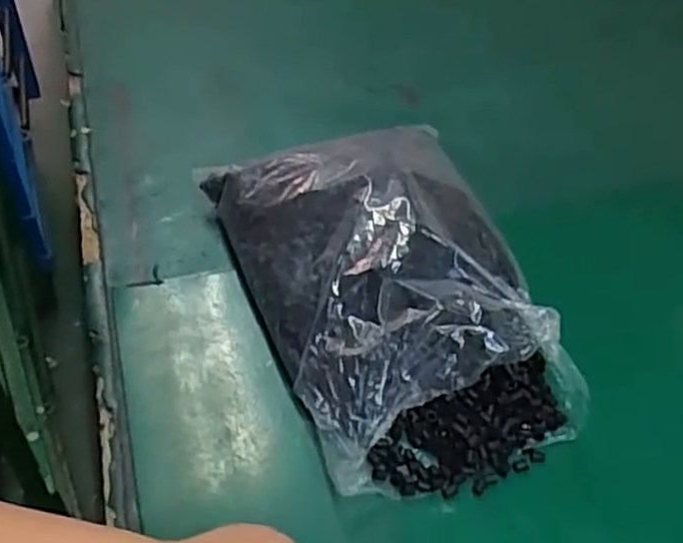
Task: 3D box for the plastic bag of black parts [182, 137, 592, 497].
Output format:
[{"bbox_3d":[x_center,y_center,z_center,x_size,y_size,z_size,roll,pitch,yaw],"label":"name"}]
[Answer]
[{"bbox_3d":[0.030,0.000,0.512,0.175,0.084,0.301,-15,50,-17],"label":"plastic bag of black parts"}]

